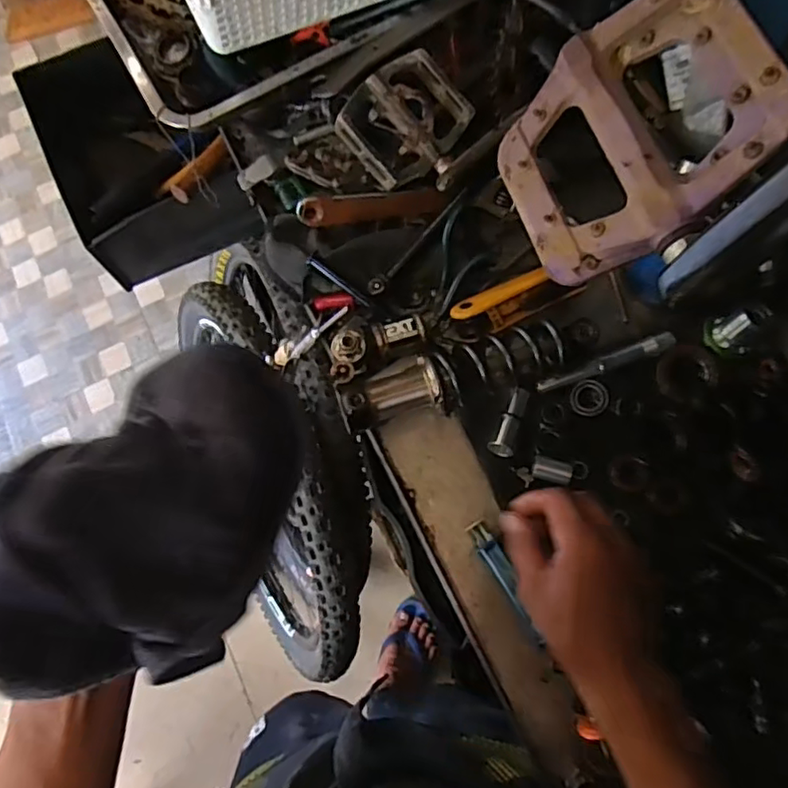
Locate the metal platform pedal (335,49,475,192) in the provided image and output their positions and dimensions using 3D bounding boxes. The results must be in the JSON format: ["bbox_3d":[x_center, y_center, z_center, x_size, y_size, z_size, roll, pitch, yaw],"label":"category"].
[{"bbox_3d":[0.018,-0.234,0.532,0.107,0.030,0.108,-42,81,-9],"label":"metal platform pedal"}]

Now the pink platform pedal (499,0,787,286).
[{"bbox_3d":[0.096,-0.104,0.248,0.105,0.015,0.098,-31,68,35],"label":"pink platform pedal"}]

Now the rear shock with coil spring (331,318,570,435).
[{"bbox_3d":[0.047,-0.032,0.529,0.200,0.061,0.088,-14,75,1],"label":"rear shock with coil spring"}]

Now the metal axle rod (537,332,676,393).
[{"bbox_3d":[0.193,-0.027,0.549,0.128,0.015,0.015,-22,75,-3],"label":"metal axle rod"}]

